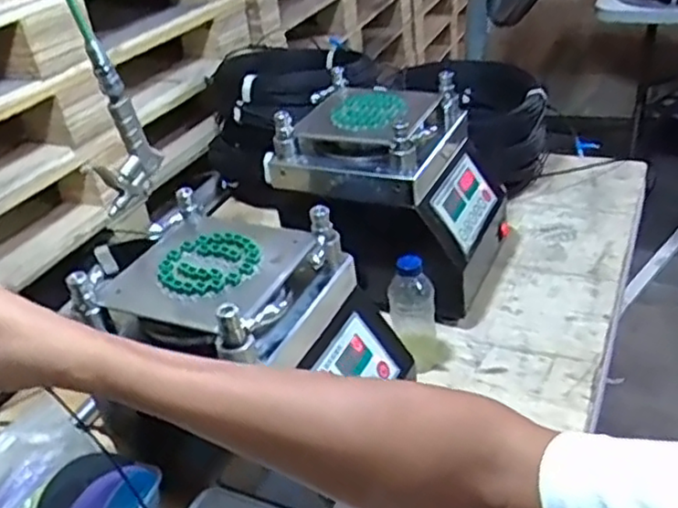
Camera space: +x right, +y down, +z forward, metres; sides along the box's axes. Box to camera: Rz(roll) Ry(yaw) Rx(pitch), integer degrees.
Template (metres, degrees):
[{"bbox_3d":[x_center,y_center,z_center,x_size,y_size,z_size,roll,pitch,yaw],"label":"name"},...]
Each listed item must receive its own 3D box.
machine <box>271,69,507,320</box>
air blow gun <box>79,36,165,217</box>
[{"bbox_3d":[0.081,-0.088,1.047,0.283,0.273,0.223,13,40,27],"label":"machine"},{"bbox_3d":[-0.244,-0.137,0.755,0.032,0.165,0.080,15,40,29],"label":"air blow gun"}]

